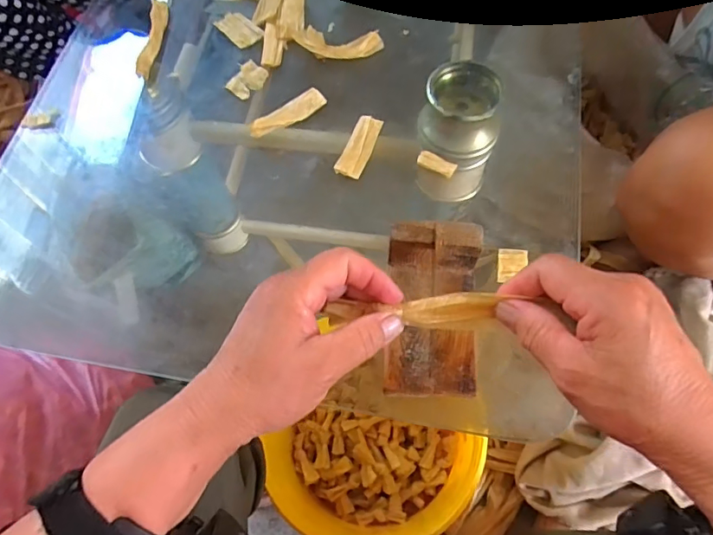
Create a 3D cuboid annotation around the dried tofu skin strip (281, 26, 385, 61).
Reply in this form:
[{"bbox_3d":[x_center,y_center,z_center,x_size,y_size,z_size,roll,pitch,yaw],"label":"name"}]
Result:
[{"bbox_3d":[-0.025,-0.214,0.479,0.098,0.011,0.033,4,66,5],"label":"dried tofu skin strip"}]

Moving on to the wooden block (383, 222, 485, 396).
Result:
[{"bbox_3d":[0.051,0.028,0.330,0.060,0.044,0.105,3,66,5],"label":"wooden block"}]

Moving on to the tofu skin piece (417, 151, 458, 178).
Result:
[{"bbox_3d":[0.067,-0.086,0.417,0.032,0.006,0.015,26,69,14],"label":"tofu skin piece"}]

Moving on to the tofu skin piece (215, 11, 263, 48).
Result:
[{"bbox_3d":[-0.116,-0.236,0.495,0.030,0.005,0.044,-41,69,-14],"label":"tofu skin piece"}]

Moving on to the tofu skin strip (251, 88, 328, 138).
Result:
[{"bbox_3d":[-0.060,-0.135,0.443,0.074,0.004,0.019,-36,93,-19],"label":"tofu skin strip"}]

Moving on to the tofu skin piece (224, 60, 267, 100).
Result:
[{"bbox_3d":[-0.102,-0.175,0.469,0.028,0.008,0.039,32,71,16],"label":"tofu skin piece"}]

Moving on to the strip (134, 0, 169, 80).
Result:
[{"bbox_3d":[-0.199,-0.229,0.493,0.016,0.015,0.104,-1,65,3],"label":"strip"}]

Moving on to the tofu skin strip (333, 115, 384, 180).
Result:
[{"bbox_3d":[0.002,-0.103,0.427,0.022,0.009,0.061,19,68,12],"label":"tofu skin strip"}]

